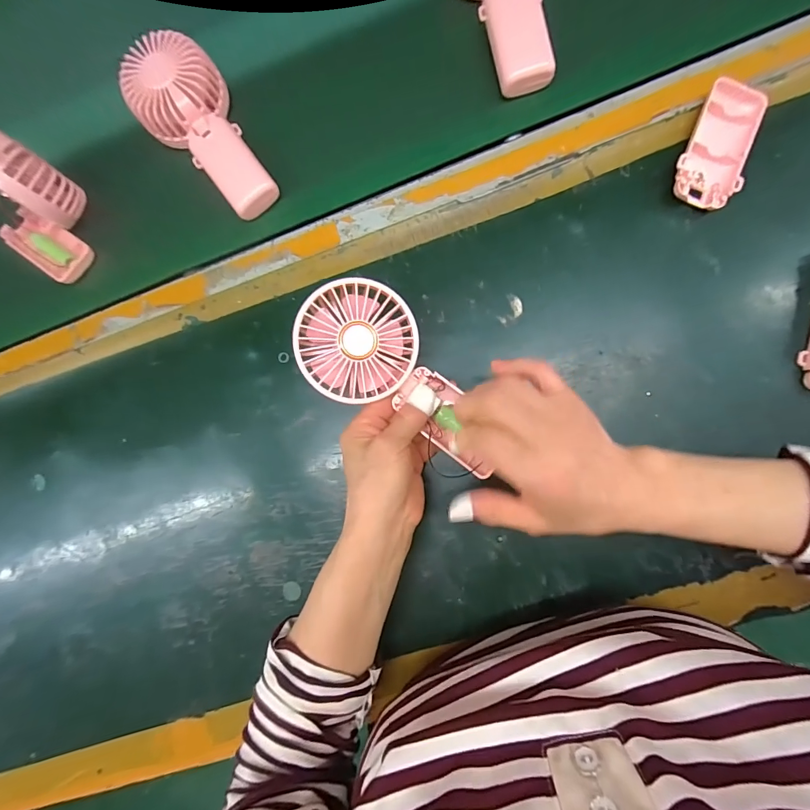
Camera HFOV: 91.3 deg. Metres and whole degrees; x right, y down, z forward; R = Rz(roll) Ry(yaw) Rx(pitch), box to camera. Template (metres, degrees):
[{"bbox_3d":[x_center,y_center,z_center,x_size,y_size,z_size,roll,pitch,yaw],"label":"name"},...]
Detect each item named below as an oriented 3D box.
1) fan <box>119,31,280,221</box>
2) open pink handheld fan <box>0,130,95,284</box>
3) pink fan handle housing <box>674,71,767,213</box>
[{"bbox_3d":[-0.181,-0.250,0.361,0.080,0.038,0.173,-38,84,4],"label":"fan"},{"bbox_3d":[-0.348,-0.181,0.367,0.083,0.111,0.089,34,92,7],"label":"open pink handheld fan"},{"bbox_3d":[0.247,-0.202,0.311,0.048,0.017,0.095,23,90,8],"label":"pink fan handle housing"}]

